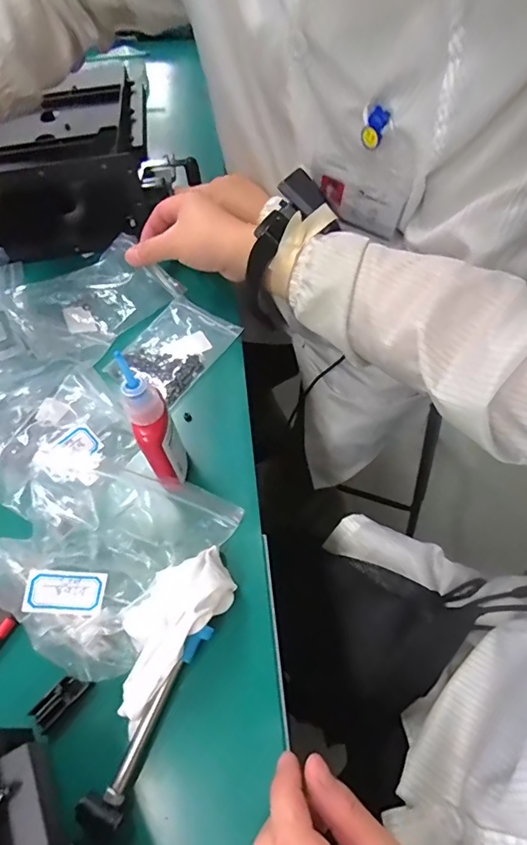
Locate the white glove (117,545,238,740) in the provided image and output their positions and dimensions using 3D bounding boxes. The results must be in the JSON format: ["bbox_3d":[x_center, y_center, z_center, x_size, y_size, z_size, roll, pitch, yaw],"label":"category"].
[{"bbox_3d":[-0.071,0.143,0.342,0.058,0.050,0.124,33,65,22],"label":"white glove"}]

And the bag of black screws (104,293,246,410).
[{"bbox_3d":[-0.094,-0.079,0.510,0.089,0.013,0.121,31,64,21],"label":"bag of black screws"}]

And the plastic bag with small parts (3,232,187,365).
[{"bbox_3d":[-0.190,-0.141,0.536,0.166,0.020,0.124,-38,63,-19],"label":"plastic bag with small parts"}]

